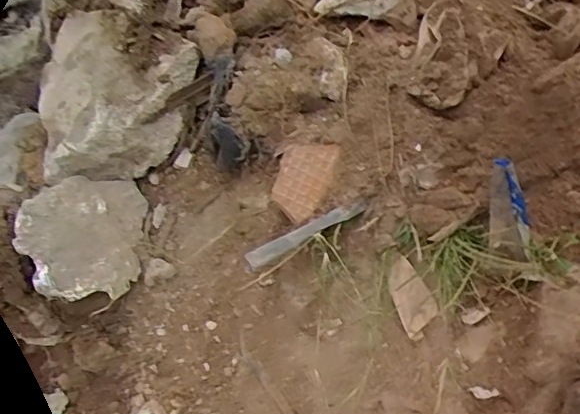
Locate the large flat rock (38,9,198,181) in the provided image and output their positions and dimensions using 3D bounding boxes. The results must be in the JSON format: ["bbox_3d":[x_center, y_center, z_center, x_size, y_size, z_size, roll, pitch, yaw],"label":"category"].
[{"bbox_3d":[-0.192,-0.115,0.601,0.151,0.080,0.193,17,82,18],"label":"large flat rock"}]

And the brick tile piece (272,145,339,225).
[{"bbox_3d":[0.012,-0.027,0.531,0.048,0.077,0.004,22,2,-20],"label":"brick tile piece"}]

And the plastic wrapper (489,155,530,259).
[{"bbox_3d":[0.192,0.001,0.490,0.024,0.086,0.039,-8,4,-1],"label":"plastic wrapper"}]

